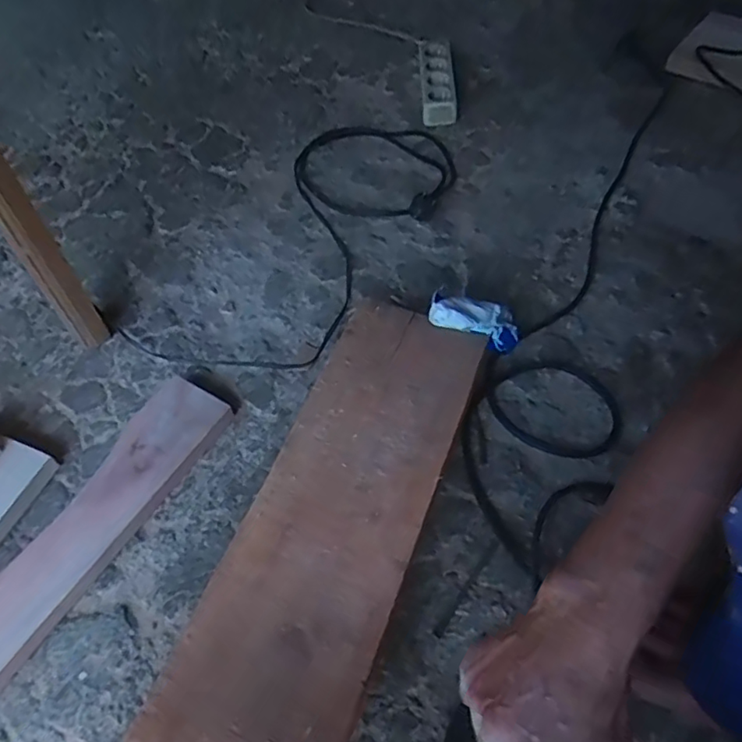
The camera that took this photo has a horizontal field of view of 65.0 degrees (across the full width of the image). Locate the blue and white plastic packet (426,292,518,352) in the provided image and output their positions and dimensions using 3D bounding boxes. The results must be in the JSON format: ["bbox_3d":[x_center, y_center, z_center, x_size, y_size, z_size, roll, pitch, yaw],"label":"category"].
[{"bbox_3d":[0.115,-0.054,0.631,0.129,0.043,0.048,15,48,-34],"label":"blue and white plastic packet"}]

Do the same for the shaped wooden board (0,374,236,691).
[{"bbox_3d":[-0.274,0.142,0.581,0.080,0.028,0.321,27,60,18],"label":"shaped wooden board"}]

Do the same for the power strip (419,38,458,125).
[{"bbox_3d":[0.114,-0.503,1.006,0.055,0.054,0.208,-1,55,0],"label":"power strip"}]

